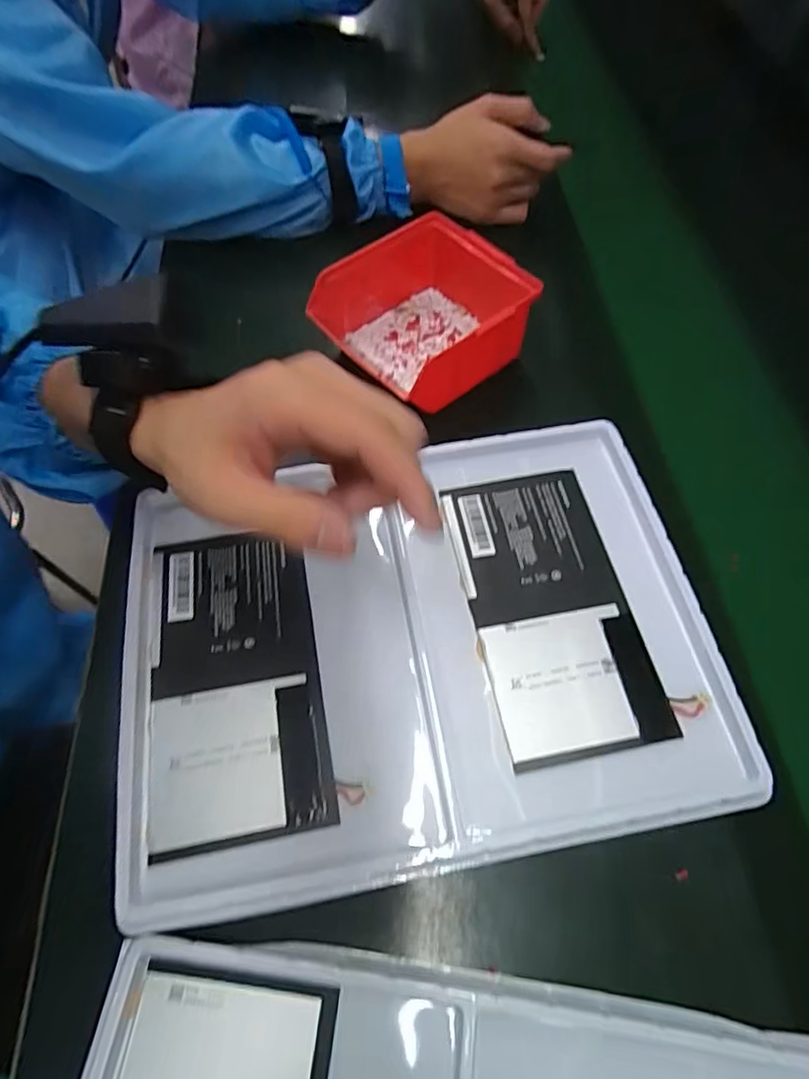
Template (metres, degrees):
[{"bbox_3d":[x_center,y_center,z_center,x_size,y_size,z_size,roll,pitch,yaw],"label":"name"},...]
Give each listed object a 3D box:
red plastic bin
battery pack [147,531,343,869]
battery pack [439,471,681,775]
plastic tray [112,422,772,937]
[{"bbox_3d":[0.020,-0.180,0.443,0.110,0.066,0.137,-37,67,-20],"label":"red plastic bin"},{"bbox_3d":[-0.094,0.073,0.316,0.091,0.007,0.168,-10,61,-7],"label":"battery pack"},{"bbox_3d":[0.084,0.036,0.335,0.090,0.004,0.171,-9,61,-6],"label":"battery pack"},{"bbox_3d":[0.019,0.059,0.332,0.313,0.034,0.252,-9,61,-7],"label":"plastic tray"}]

